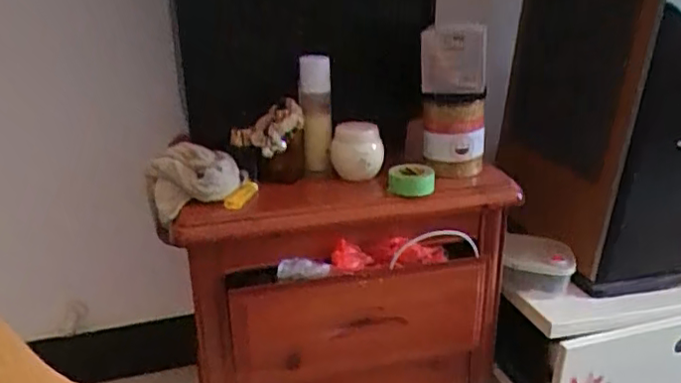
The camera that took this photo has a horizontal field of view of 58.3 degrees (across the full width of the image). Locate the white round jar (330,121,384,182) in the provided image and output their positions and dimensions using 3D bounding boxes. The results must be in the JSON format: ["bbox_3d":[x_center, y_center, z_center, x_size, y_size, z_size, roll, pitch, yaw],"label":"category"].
[{"bbox_3d":[0.022,-0.051,0.847,0.073,0.078,0.068,0,23,1],"label":"white round jar"}]

